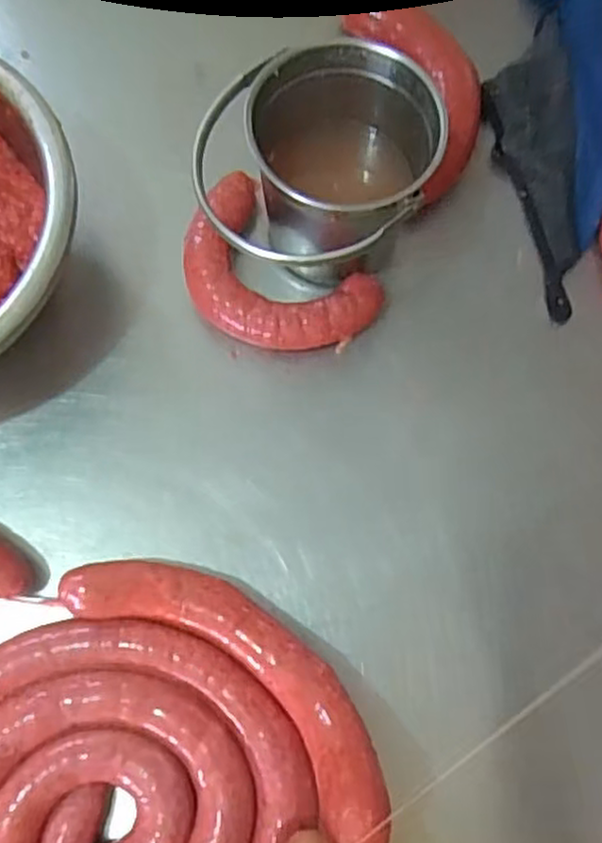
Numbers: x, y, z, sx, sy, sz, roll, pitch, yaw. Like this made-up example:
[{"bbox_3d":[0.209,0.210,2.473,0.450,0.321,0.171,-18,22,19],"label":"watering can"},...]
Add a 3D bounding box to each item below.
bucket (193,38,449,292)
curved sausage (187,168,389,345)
[{"bbox_3d":[0.011,-0.173,0.525,0.150,0.154,0.155,1,72,-2],"label":"bucket"},{"bbox_3d":[-0.025,-0.111,0.566,0.161,0.040,0.111,37,74,9],"label":"curved sausage"}]

